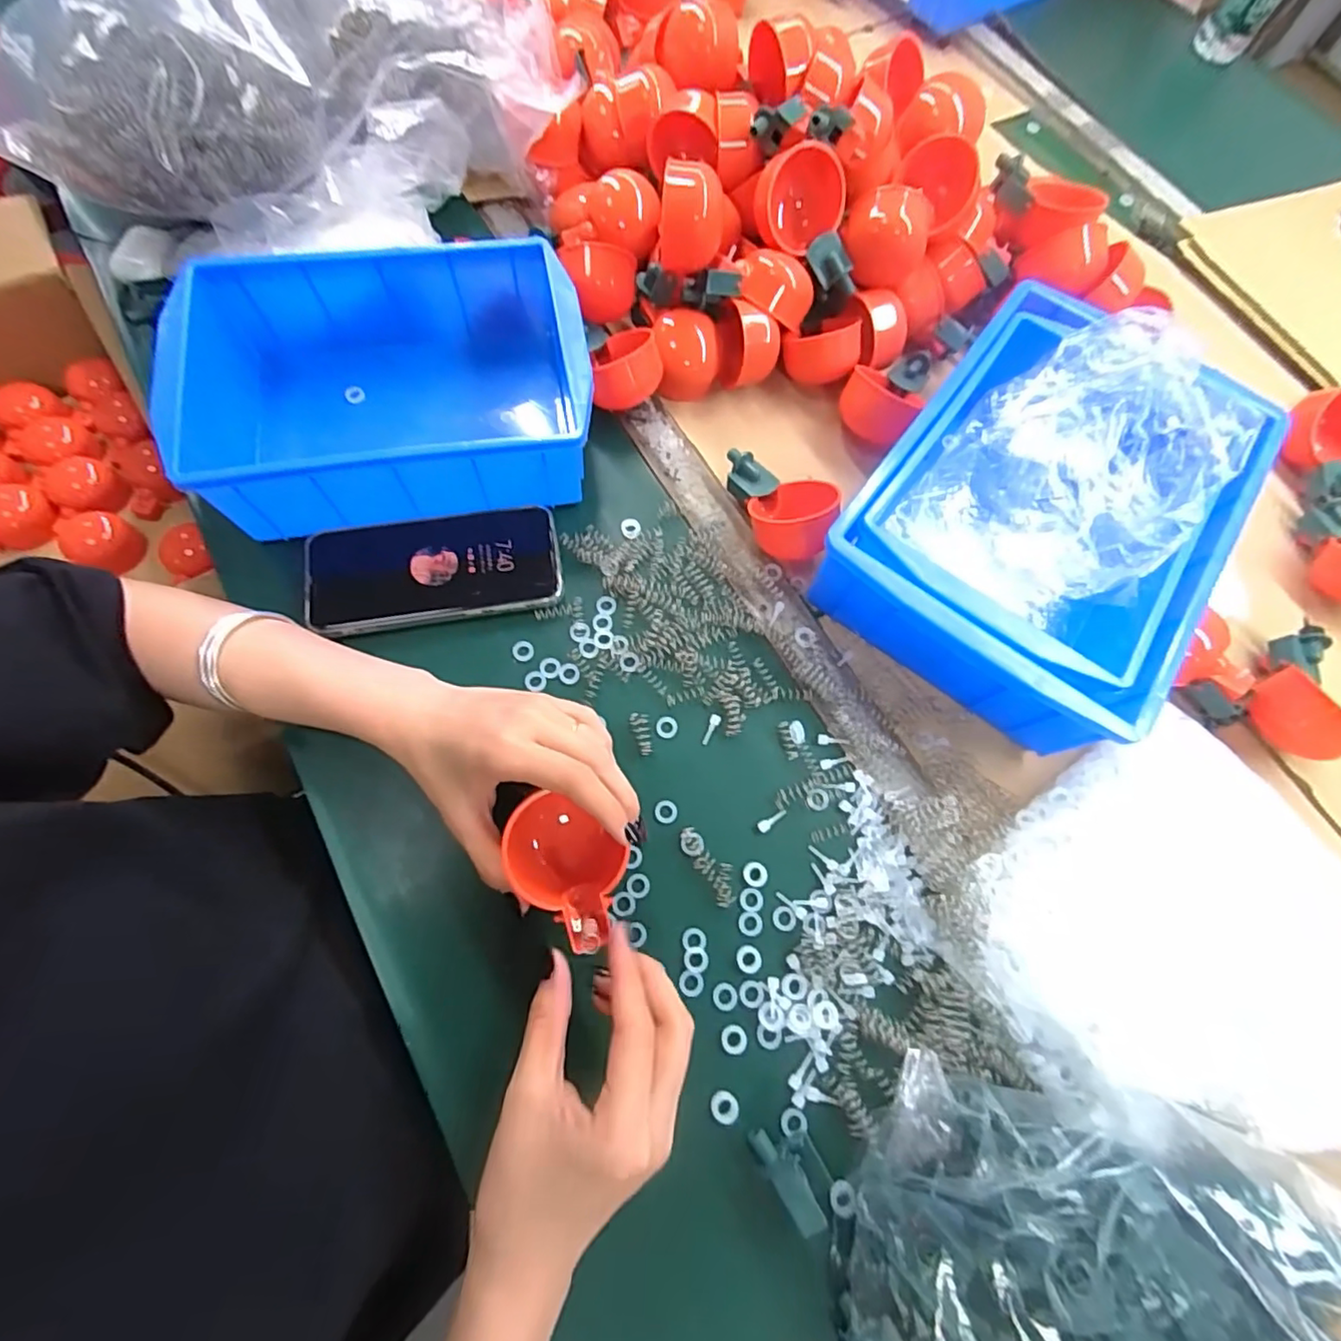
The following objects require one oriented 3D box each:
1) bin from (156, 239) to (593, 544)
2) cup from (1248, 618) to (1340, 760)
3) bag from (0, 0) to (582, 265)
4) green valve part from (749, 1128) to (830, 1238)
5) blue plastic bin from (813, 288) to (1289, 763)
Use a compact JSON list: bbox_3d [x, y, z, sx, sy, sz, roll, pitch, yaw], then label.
[{"bbox_3d":[-0.188,-0.190,0.413,0.258,0.085,0.176,-11,72,-8],"label":"bin"},{"bbox_3d":[0.443,0.016,0.413,0.057,0.053,0.085,42,73,10],"label":"cup"},{"bbox_3d":[-0.254,-0.402,0.414,0.353,0.092,0.187,3,70,-3],"label":"bag"},{"bbox_3d":[0.060,0.260,0.303,0.018,0.014,0.047,-32,59,-13],"label":"green valve part"},{"bbox_3d":[0.255,-0.111,0.407,0.203,0.094,0.290,36,72,8],"label":"blue plastic bin"}]

